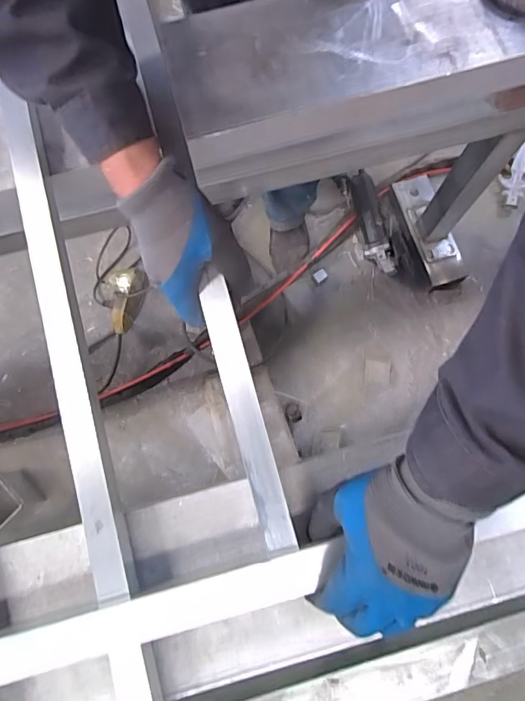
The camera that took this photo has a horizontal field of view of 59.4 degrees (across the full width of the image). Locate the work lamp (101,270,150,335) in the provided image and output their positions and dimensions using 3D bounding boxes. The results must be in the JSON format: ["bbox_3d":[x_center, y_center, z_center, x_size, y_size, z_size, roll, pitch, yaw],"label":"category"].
[{"bbox_3d":[-0.347,-0.125,1.156,0.110,0.065,0.168,2,79,1],"label":"work lamp"}]

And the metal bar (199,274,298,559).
[{"bbox_3d":[-0.014,0.052,0.387,0.026,0.017,0.224,-15,80,-2],"label":"metal bar"}]

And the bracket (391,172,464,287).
[{"bbox_3d":[0.425,-0.304,1.169,0.099,0.052,0.291,-16,79,-2],"label":"bracket"}]

